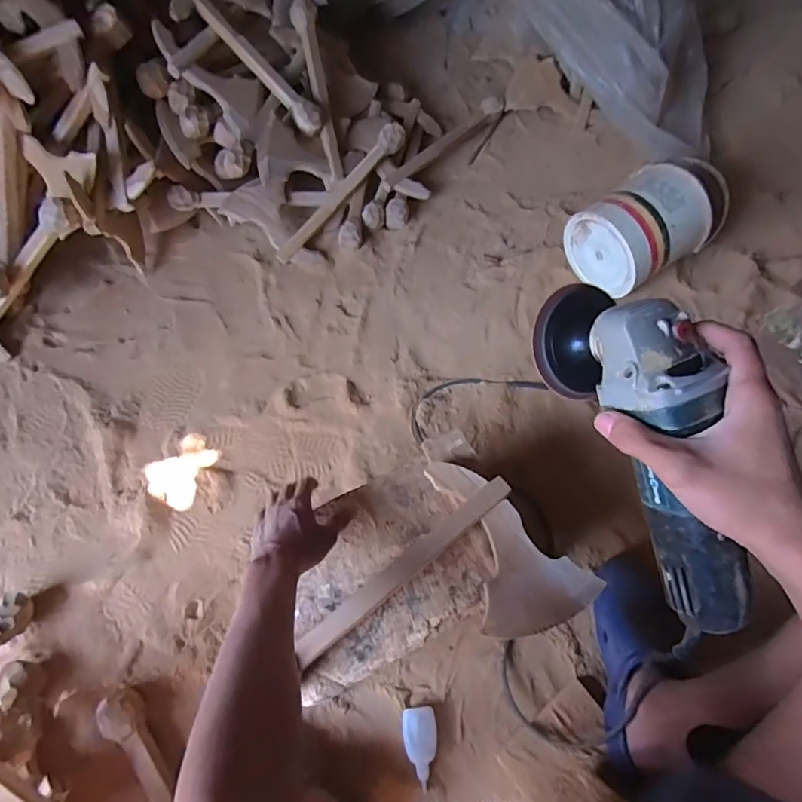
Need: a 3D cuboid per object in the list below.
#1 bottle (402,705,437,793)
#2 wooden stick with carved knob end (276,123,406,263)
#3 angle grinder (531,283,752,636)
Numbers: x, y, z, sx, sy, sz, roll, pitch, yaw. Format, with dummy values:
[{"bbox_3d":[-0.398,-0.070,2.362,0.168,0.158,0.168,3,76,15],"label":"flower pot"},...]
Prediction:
[{"bbox_3d":[0.028,0.464,0.668,0.044,0.031,0.090,-6,63,-1],"label":"bottle"},{"bbox_3d":[-0.135,-0.457,1.104,0.389,0.052,0.049,-47,69,2],"label":"wooden stick with carved knob end"},{"bbox_3d":[0.190,0.035,0.366,0.078,0.092,0.275,-21,83,-9],"label":"angle grinder"}]

